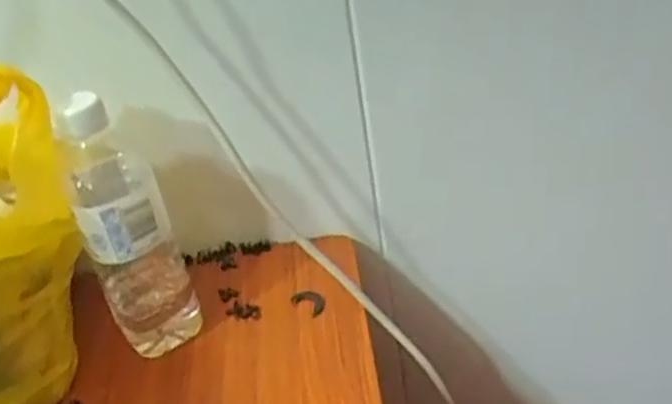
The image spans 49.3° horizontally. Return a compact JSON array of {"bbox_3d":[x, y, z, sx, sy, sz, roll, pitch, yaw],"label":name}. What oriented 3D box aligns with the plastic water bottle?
[{"bbox_3d":[-0.155,0.018,0.546,0.061,0.204,0.072,-19,37,-16],"label":"plastic water bottle"}]

